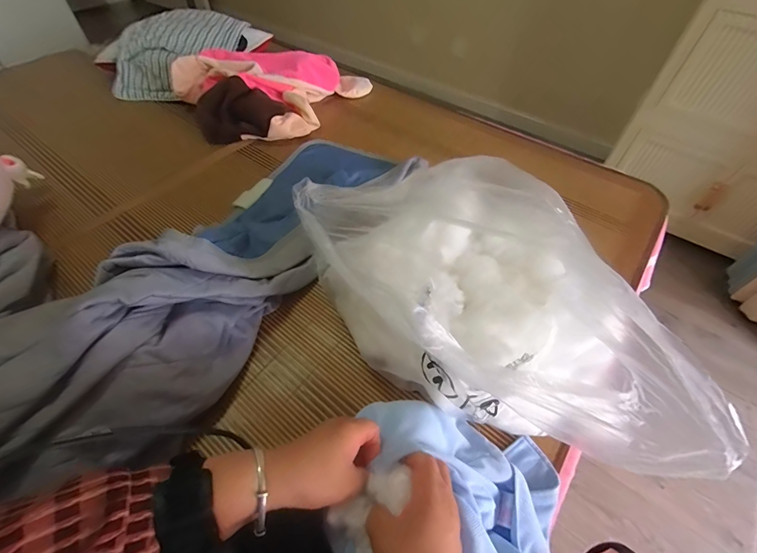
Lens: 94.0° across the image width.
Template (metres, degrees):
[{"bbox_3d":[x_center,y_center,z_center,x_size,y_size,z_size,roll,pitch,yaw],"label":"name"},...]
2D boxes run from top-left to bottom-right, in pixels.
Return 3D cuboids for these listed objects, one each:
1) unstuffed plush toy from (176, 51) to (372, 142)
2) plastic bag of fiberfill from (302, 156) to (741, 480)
[{"bbox_3d":[-0.277,-0.467,0.902,0.482,0.113,0.250,-6,54,-7],"label":"unstuffed plush toy"},{"bbox_3d":[0.124,0.030,0.437,0.241,0.215,0.466,-34,62,-24],"label":"plastic bag of fiberfill"}]

